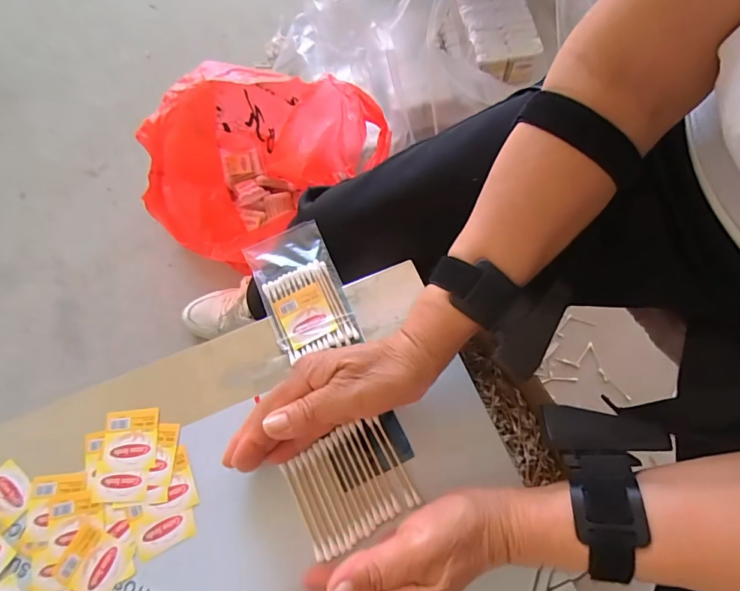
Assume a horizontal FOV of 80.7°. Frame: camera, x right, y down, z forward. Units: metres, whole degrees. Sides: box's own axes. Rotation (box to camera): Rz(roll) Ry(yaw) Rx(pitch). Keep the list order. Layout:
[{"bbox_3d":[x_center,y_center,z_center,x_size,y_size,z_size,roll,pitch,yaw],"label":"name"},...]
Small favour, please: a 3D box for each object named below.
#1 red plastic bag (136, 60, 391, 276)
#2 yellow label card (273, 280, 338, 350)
[{"bbox_3d":[-0.161,-0.223,0.769,0.354,0.235,0.317,5,72,2],"label":"red plastic bag"},{"bbox_3d":[-0.052,0.016,0.352,0.039,0.004,0.044,-25,74,-7],"label":"yellow label card"}]

